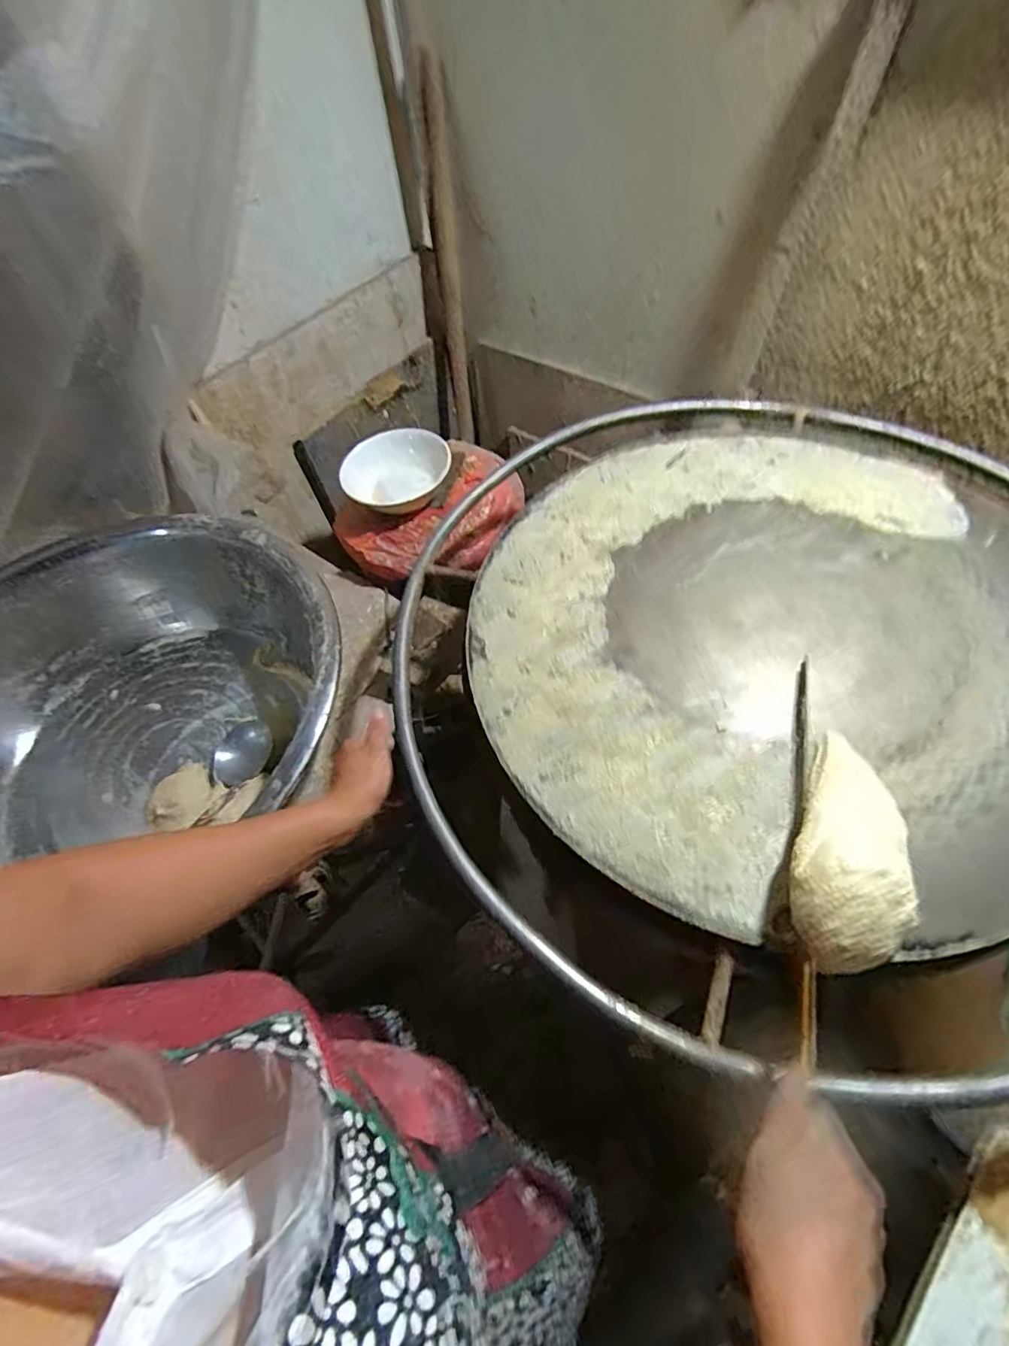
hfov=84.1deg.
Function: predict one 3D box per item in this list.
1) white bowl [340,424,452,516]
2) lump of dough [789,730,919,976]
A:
[{"bbox_3d":[-0.183,-0.329,0.952,0.178,0.074,0.177,-2,56,4],"label":"white bowl"},{"bbox_3d":[0.275,0.130,0.435,0.081,0.065,0.193,21,60,18],"label":"lump of dough"}]

